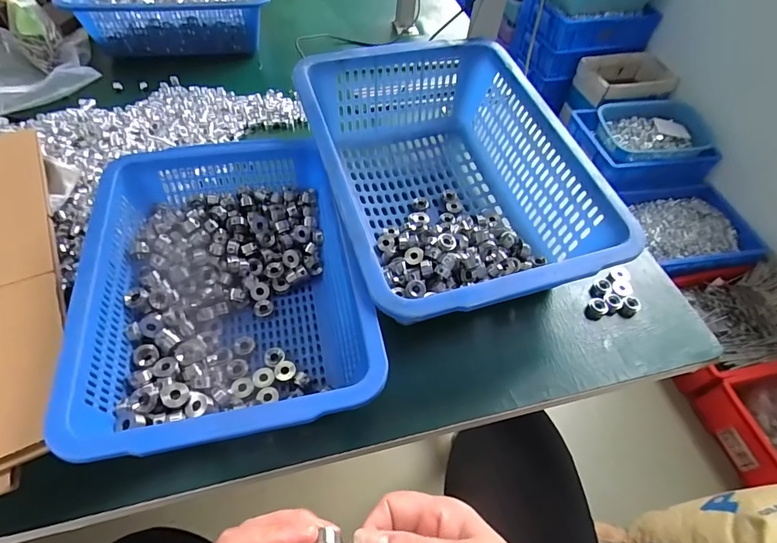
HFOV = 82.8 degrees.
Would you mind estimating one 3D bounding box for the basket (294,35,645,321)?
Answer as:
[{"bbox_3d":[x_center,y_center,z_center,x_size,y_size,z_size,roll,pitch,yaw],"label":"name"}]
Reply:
[{"bbox_3d":[0.062,-0.100,0.503,0.266,0.129,0.356,-13,56,-14],"label":"basket"}]

